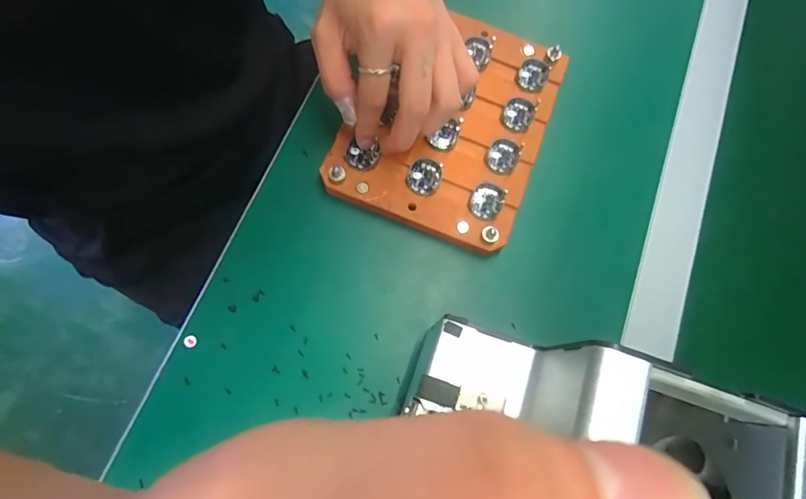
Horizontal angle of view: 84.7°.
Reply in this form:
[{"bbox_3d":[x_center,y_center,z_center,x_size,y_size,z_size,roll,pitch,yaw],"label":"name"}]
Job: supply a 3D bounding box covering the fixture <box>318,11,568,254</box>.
[{"bbox_3d":[0.037,-0.104,0.352,0.143,0.020,0.190,21,73,8],"label":"fixture"}]

